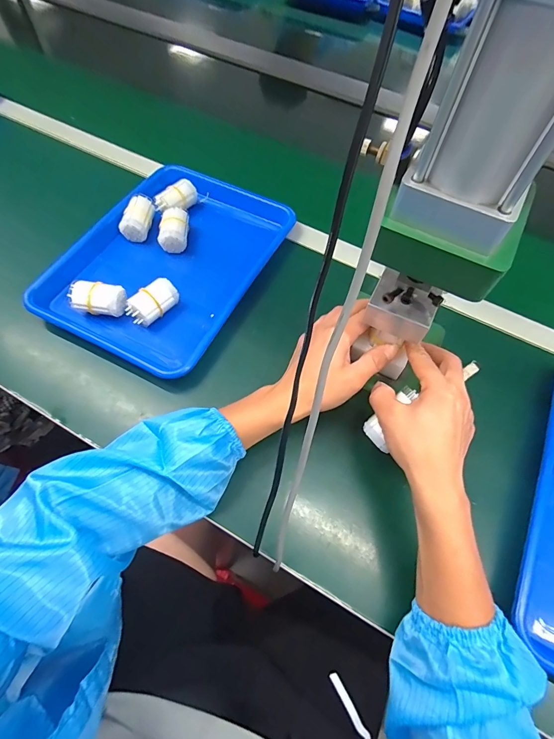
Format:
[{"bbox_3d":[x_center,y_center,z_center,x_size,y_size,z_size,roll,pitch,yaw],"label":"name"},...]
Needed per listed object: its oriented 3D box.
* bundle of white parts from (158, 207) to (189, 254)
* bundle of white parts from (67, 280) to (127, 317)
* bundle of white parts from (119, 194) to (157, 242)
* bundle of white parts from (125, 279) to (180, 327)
[{"bbox_3d":[-0.149,-0.204,0.541,0.037,0.028,0.064,-2,61,-5],"label":"bundle of white parts"},{"bbox_3d":[-0.226,-0.089,0.469,0.065,0.034,0.030,1,61,-3],"label":"bundle of white parts"},{"bbox_3d":[-0.204,-0.224,0.551,0.038,0.035,0.059,11,61,2],"label":"bundle of white parts"},{"bbox_3d":[-0.159,-0.087,0.474,0.034,0.031,0.062,39,66,17],"label":"bundle of white parts"}]

